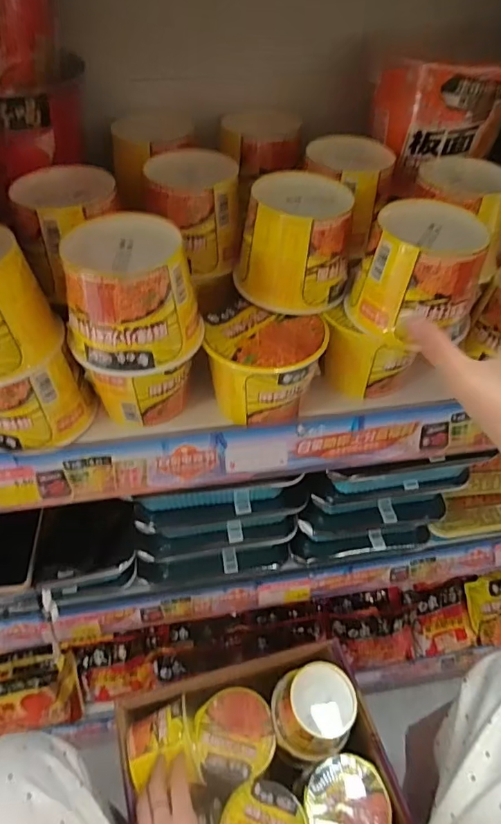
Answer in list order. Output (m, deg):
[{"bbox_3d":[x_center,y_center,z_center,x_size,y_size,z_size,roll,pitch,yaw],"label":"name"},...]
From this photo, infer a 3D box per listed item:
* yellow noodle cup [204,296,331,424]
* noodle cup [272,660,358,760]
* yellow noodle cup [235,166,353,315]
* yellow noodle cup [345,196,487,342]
[{"bbox_3d":[0.011,-0.041,0.410,0.095,0.067,0.084,-1,49,-3],"label":"yellow noodle cup"},{"bbox_3d":[0.077,0.365,0.608,0.094,0.085,0.089,1,49,-1],"label":"noodle cup"},{"bbox_3d":[0.037,-0.137,0.400,0.088,0.075,0.076,8,49,5],"label":"yellow noodle cup"},{"bbox_3d":[0.127,-0.102,0.372,0.086,0.073,0.077,24,53,18],"label":"yellow noodle cup"}]

